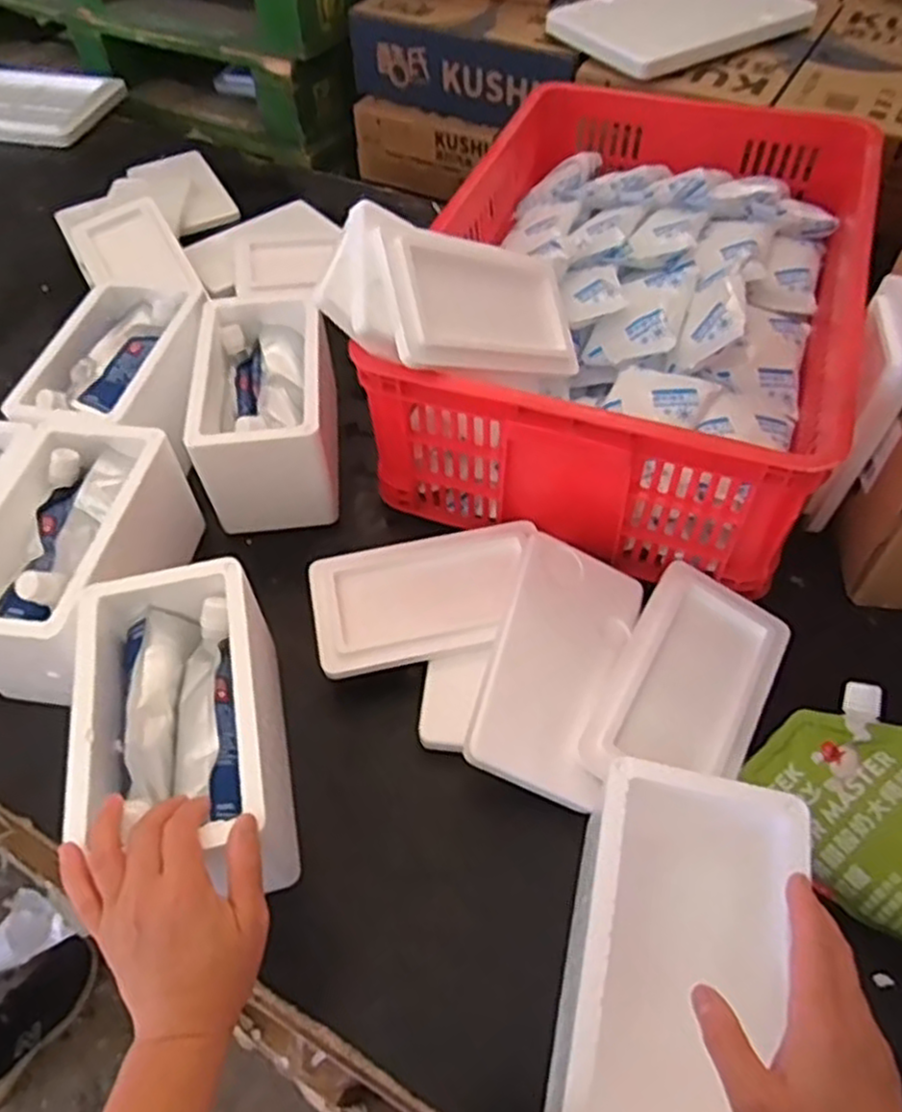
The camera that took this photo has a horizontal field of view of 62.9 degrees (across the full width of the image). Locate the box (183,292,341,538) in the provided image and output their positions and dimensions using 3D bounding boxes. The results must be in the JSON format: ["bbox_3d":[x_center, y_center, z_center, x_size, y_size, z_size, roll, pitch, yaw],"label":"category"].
[{"bbox_3d":[-0.192,-0.151,0.787,0.127,0.134,0.236,-6,53,-2],"label":"box"}]

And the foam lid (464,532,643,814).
[{"bbox_3d":[0.095,0.089,0.629,0.116,0.019,0.224,25,58,-7],"label":"foam lid"}]

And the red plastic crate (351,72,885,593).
[{"bbox_3d":[0.206,-0.280,0.816,0.418,0.200,0.595,15,55,13],"label":"red plastic crate"}]

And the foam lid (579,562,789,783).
[{"bbox_3d":[0.204,0.109,0.629,0.122,0.026,0.217,24,57,19],"label":"foam lid"}]

